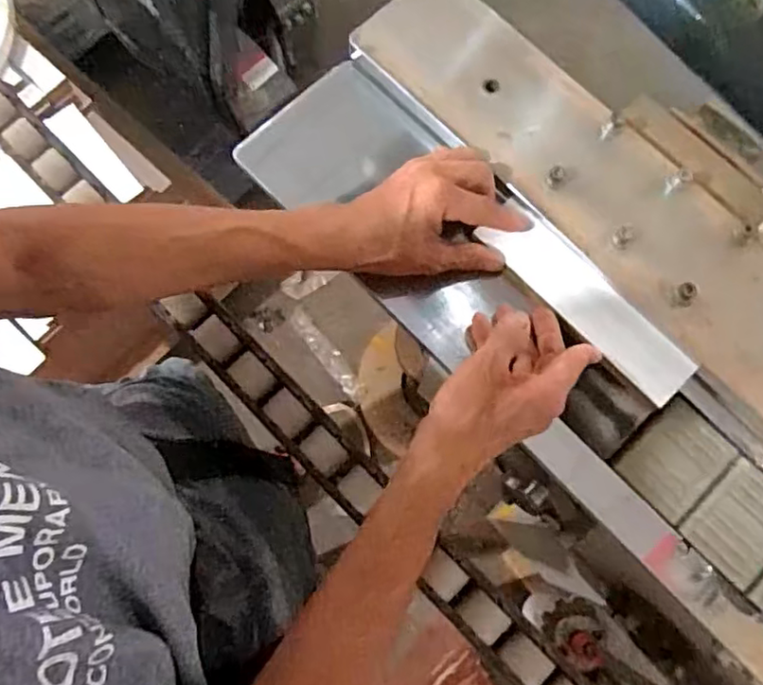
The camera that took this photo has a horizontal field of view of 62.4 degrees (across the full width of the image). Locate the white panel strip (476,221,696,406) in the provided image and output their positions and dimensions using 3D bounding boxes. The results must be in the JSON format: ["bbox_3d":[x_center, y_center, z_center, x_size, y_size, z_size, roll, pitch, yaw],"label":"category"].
[{"bbox_3d":[0.159,-0.030,0.480,0.047,0.006,0.177,-43,81,-9],"label":"white panel strip"}]

